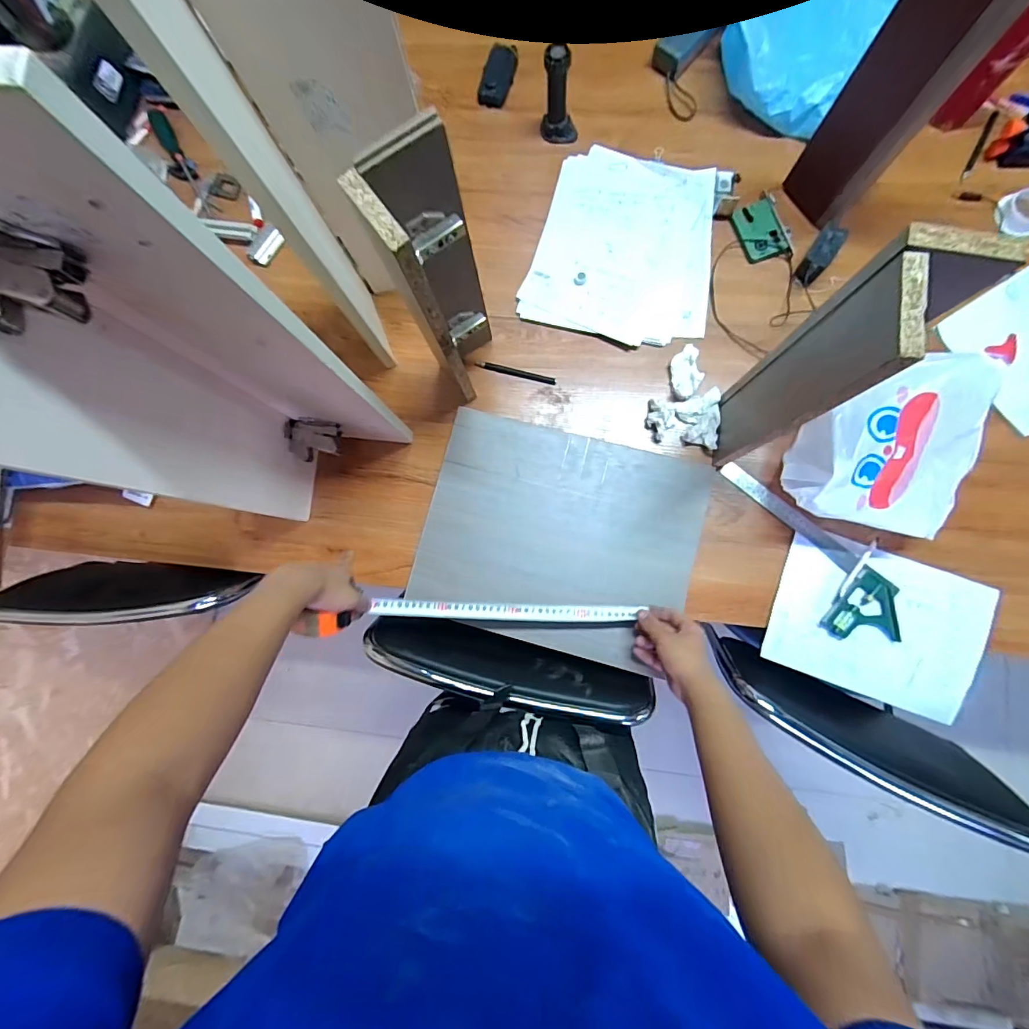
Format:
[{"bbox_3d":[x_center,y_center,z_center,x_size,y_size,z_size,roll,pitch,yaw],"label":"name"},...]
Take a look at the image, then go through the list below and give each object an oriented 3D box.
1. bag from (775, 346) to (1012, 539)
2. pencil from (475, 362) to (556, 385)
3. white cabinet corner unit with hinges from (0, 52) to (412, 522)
[{"bbox_3d":[0.513,-0.086,0.640,0.203,0.148,0.223,16,86,7],"label":"bag"},{"bbox_3d":[0.003,-0.234,0.769,0.134,0.006,0.013,15,86,7],"label":"pencil"},{"bbox_3d":[-0.284,-0.099,0.460,0.196,0.541,0.157,4,85,3],"label":"white cabinet corner unit with hinges"}]

